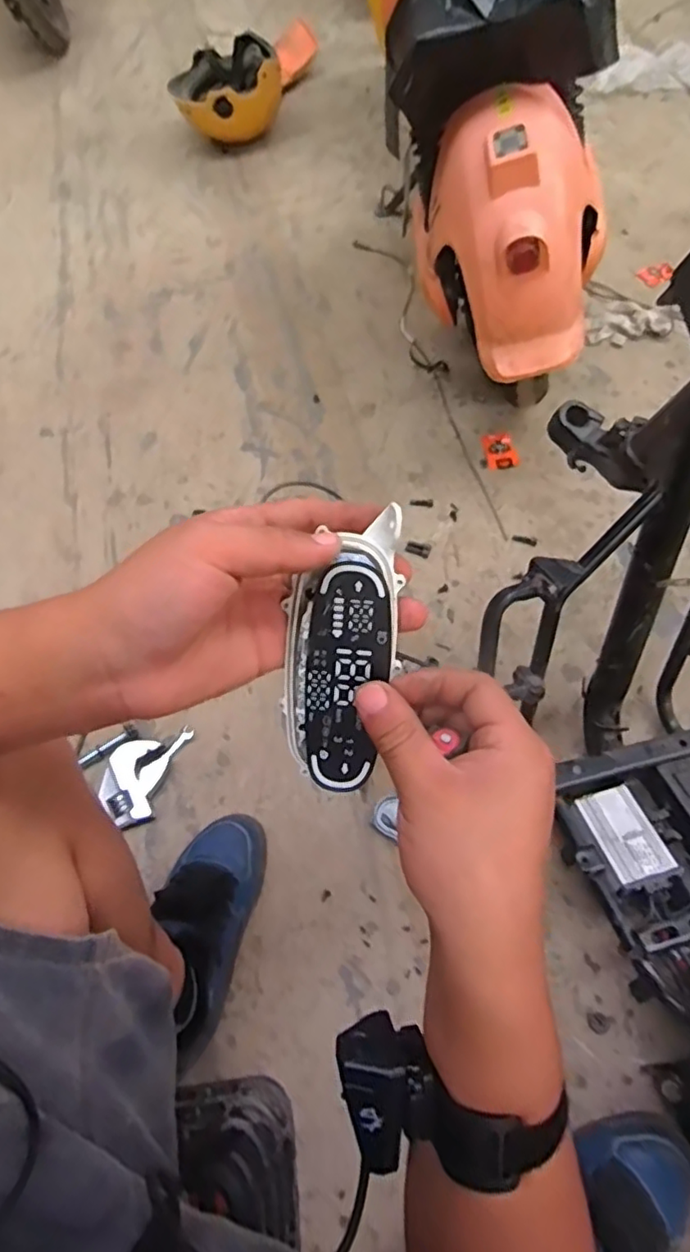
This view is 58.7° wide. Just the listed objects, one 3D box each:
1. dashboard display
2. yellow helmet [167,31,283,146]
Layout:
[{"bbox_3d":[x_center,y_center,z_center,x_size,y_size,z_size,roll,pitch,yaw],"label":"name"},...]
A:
[{"bbox_3d":[-0.003,0.012,0.299,0.053,0.016,0.134,14,103,8],"label":"dashboard display"},{"bbox_3d":[-0.298,-1.285,1.500,0.244,0.162,0.220,-34,68,-13],"label":"yellow helmet"}]

